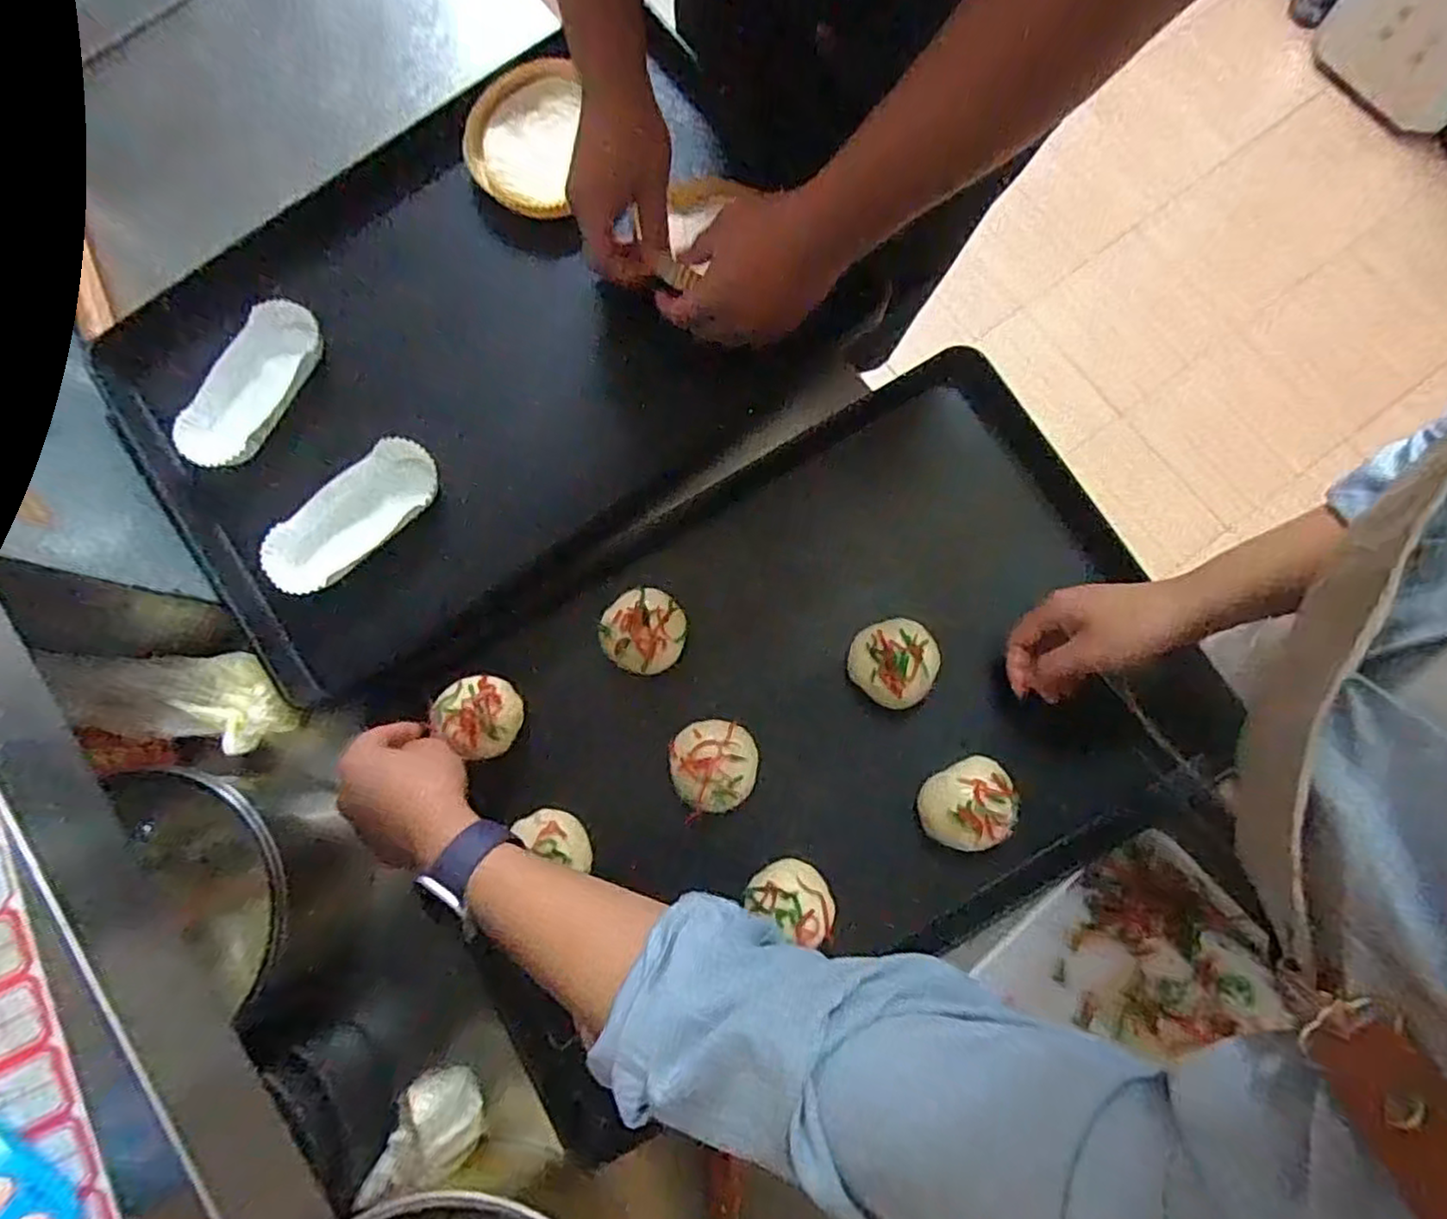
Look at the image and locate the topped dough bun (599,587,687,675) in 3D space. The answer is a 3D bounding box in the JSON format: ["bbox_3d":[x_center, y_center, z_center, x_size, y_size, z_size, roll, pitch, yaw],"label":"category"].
[{"bbox_3d":[-0.066,0.015,0.550,0.069,0.027,0.065,0,80,3],"label":"topped dough bun"}]

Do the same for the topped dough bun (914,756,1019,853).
[{"bbox_3d":[0.188,0.150,0.520,0.074,0.043,0.062,-31,81,-4],"label":"topped dough bun"}]

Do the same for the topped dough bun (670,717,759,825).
[{"bbox_3d":[-0.007,0.119,0.529,0.068,0.021,0.069,0,80,3],"label":"topped dough bun"}]

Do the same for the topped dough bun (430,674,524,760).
[{"bbox_3d":[-0.195,0.083,0.547,0.065,0.022,0.059,40,81,7],"label":"topped dough bun"}]

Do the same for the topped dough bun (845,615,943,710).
[{"bbox_3d":[0.134,0.040,0.529,0.065,0.026,0.064,0,80,3],"label":"topped dough bun"}]

